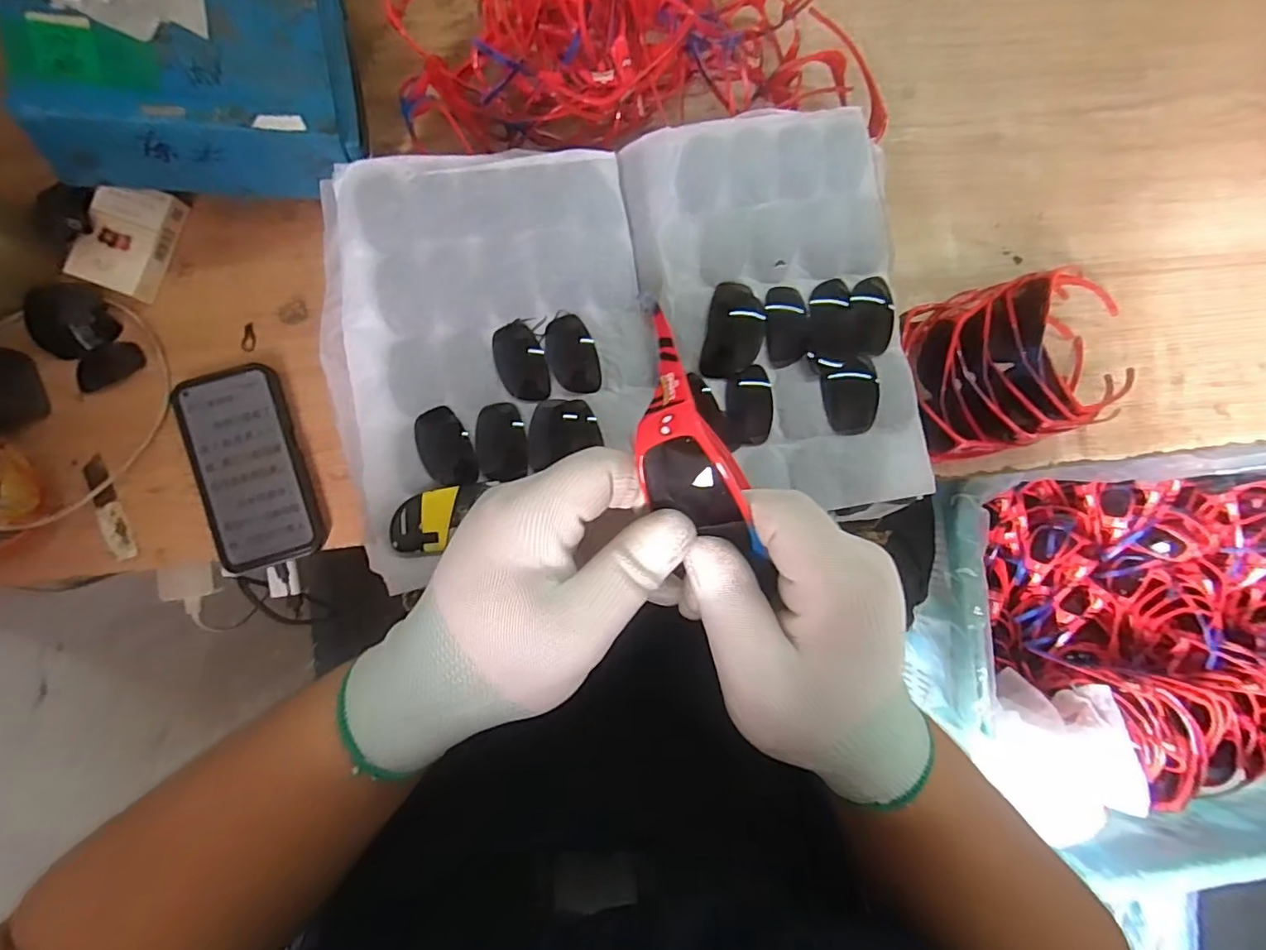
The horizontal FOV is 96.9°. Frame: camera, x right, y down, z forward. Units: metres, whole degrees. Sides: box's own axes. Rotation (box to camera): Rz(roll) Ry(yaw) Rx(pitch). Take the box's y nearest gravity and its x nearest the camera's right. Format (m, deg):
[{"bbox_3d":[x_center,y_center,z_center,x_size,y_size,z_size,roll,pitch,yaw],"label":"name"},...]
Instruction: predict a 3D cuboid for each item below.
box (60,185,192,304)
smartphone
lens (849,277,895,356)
[{"bbox_3d":[-0.413,-0.193,0.458,0.059,0.028,0.086,19,87,-4],"label":"box"},{"bbox_3d":[-0.318,-0.006,0.465,0.081,0.012,0.162,-18,90,-5],"label":"smartphone"},{"bbox_3d":[0.173,-0.115,0.407,0.030,0.010,0.054,2,89,-5],"label":"lens"}]

